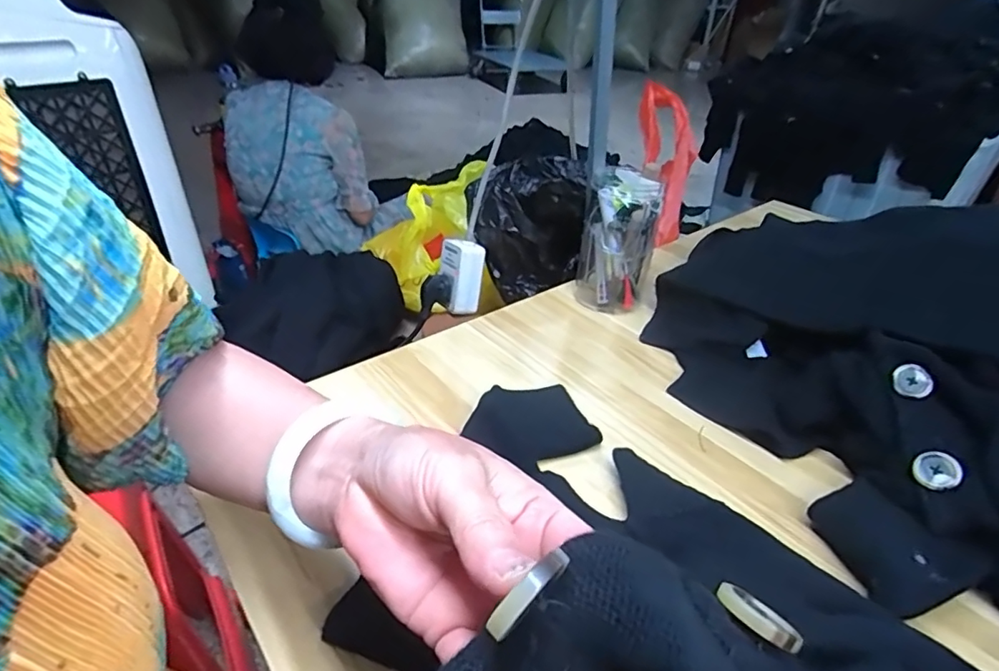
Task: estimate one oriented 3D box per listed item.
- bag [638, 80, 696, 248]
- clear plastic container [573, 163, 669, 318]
[{"bbox_3d":[0.273,-0.269,0.895,0.073,0.263,0.077,-1,-9,-9],"label":"bag"},{"bbox_3d":[0.143,-0.111,0.659,0.083,0.158,0.088,13,33,13],"label":"clear plastic container"}]

